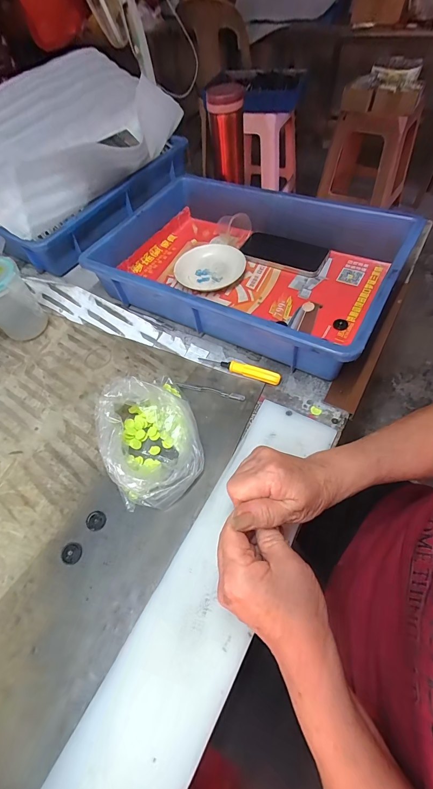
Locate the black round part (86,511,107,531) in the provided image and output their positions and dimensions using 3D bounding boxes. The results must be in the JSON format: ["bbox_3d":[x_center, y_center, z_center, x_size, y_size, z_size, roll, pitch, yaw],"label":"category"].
[{"bbox_3d":[-0.131,0.136,0.349,0.021,0.004,0.020,-3,57,4],"label":"black round part"}]

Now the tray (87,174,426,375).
[{"bbox_3d":[0.046,-0.211,0.518,0.435,0.098,0.300,25,63,20],"label":"tray"}]

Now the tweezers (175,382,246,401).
[{"bbox_3d":[-0.009,-0.005,0.431,0.096,0.005,0.010,14,58,13],"label":"tweezers"}]

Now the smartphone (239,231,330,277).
[{"bbox_3d":[0.116,-0.252,0.570,0.155,0.014,0.078,24,62,20],"label":"smartphone"}]

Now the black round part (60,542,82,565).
[{"bbox_3d":[-0.150,0.163,0.332,0.021,0.004,0.020,-3,57,4],"label":"black round part"}]

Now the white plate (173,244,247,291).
[{"bbox_3d":[-0.012,-0.224,0.567,0.119,0.021,0.119,-3,57,4],"label":"white plate"}]

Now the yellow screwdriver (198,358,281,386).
[{"bbox_3d":[0.030,-0.036,0.440,0.116,0.018,0.014,16,60,16],"label":"yellow screwdriver"}]

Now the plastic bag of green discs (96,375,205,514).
[{"bbox_3d":[-0.074,0.045,0.370,0.103,0.058,0.154,-13,57,-3],"label":"plastic bag of green discs"}]

